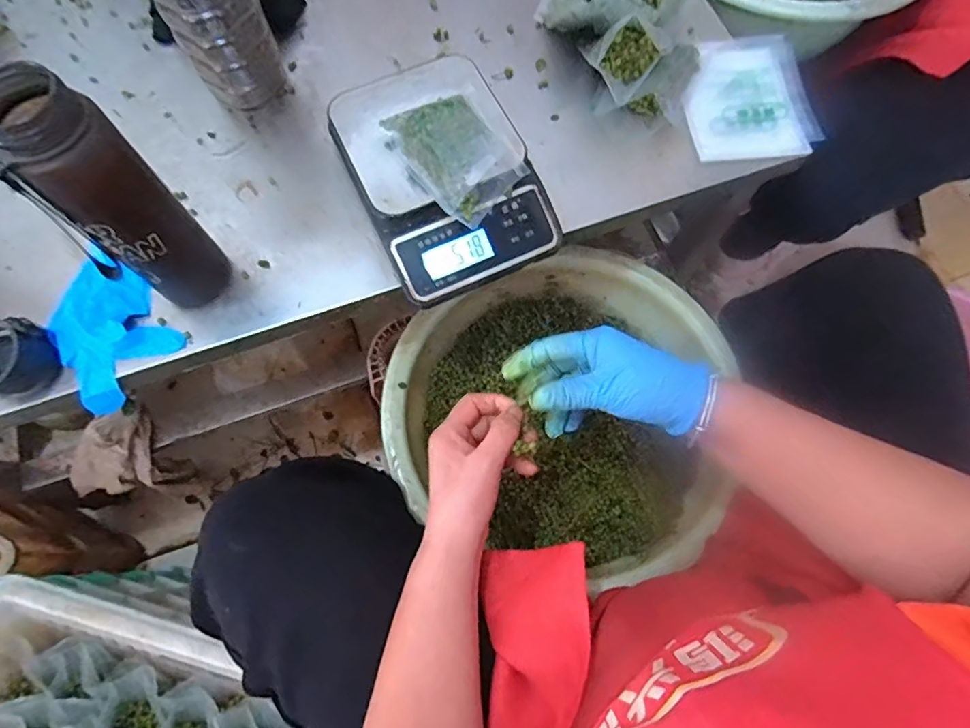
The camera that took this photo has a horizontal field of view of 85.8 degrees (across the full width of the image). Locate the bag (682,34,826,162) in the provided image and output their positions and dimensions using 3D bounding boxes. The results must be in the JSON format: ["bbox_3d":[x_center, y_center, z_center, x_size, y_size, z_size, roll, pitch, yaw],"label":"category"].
[{"bbox_3d":[0.269,-0.269,0.524,0.129,0.016,0.143,0,71,0],"label":"bag"}]

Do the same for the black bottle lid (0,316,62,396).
[{"bbox_3d":[-0.391,-0.004,0.428,0.057,0.046,0.057,0,71,-1],"label":"black bottle lid"}]

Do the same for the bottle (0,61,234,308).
[{"bbox_3d":[-0.257,-0.108,0.377,0.058,0.205,0.059,0,71,-1],"label":"bottle"}]

